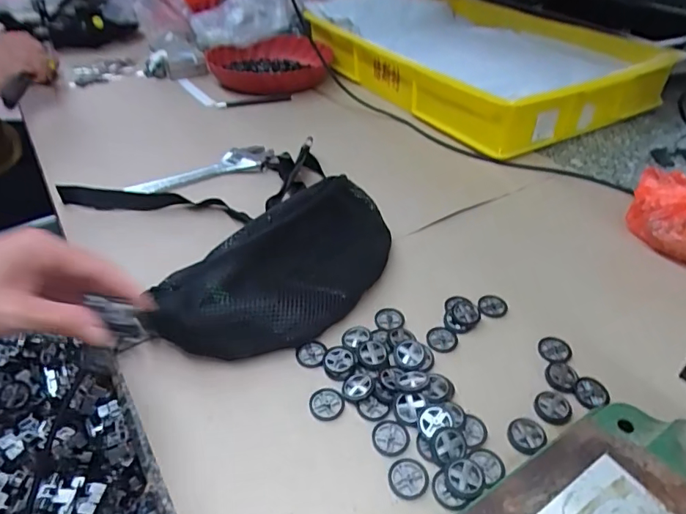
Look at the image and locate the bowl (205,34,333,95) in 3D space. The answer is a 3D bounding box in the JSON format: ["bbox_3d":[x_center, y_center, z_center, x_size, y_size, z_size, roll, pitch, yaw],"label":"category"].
[{"bbox_3d":[-0.140,-0.387,0.972,0.221,0.073,0.219,2,39,4],"label":"bowl"}]

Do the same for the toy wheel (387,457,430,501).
[{"bbox_3d":[0.046,0.154,0.343,0.028,0.004,0.028,-1,39,1],"label":"toy wheel"}]

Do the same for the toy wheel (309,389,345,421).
[{"bbox_3d":[-0.012,0.118,0.392,0.027,0.006,0.025,-1,39,1],"label":"toy wheel"}]

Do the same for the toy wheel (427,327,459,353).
[{"bbox_3d":[0.091,0.075,0.446,0.027,0.004,0.027,-1,39,1],"label":"toy wheel"}]

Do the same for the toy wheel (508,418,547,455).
[{"bbox_3d":[0.139,0.134,0.368,0.026,0.004,0.029,27,47,31],"label":"toy wheel"}]

